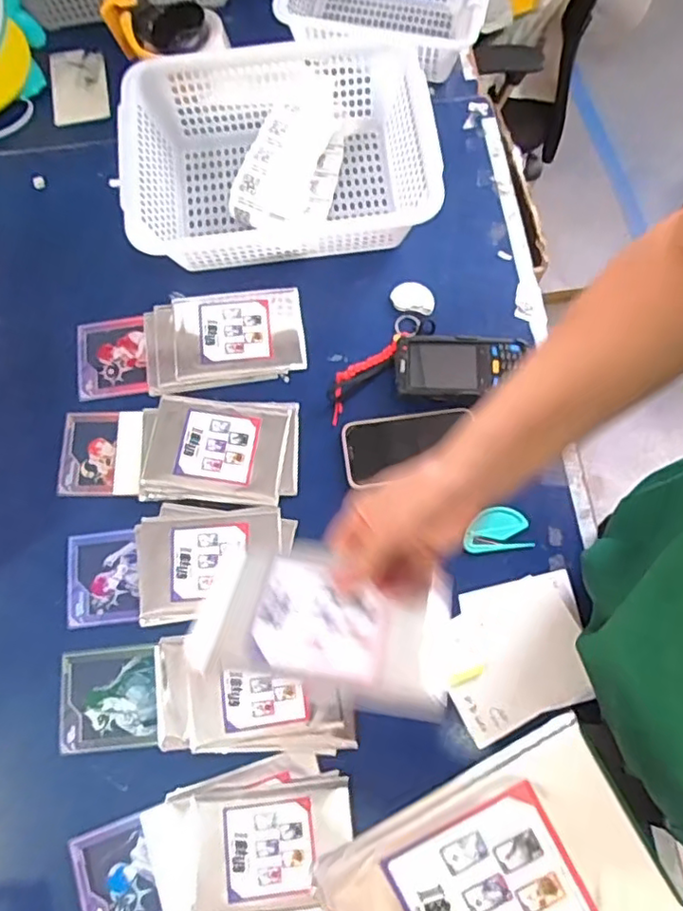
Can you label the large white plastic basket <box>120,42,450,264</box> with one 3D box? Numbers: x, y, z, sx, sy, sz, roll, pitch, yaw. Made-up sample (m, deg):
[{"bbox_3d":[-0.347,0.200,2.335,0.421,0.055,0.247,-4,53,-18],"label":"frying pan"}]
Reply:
[{"bbox_3d":[-0.073,-0.354,0.733,0.348,0.106,0.251,-2,71,-1],"label":"large white plastic basket"}]

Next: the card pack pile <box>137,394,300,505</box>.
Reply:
[{"bbox_3d":[-0.139,-0.008,0.681,0.174,0.013,0.120,4,71,1],"label":"card pack pile"}]

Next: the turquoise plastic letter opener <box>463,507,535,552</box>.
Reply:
[{"bbox_3d":[0.167,0.080,0.656,0.071,0.007,0.045,-5,74,0],"label":"turquoise plastic letter opener"}]

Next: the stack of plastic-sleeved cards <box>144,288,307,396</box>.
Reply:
[{"bbox_3d":[-0.139,-0.140,0.720,0.184,0.010,0.117,-7,71,-3],"label":"stack of plastic-sleeved cards"}]

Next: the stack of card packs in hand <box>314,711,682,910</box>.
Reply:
[{"bbox_3d":[0.077,0.216,0.300,0.158,0.037,0.117,-31,75,-7],"label":"stack of card packs in hand"}]

